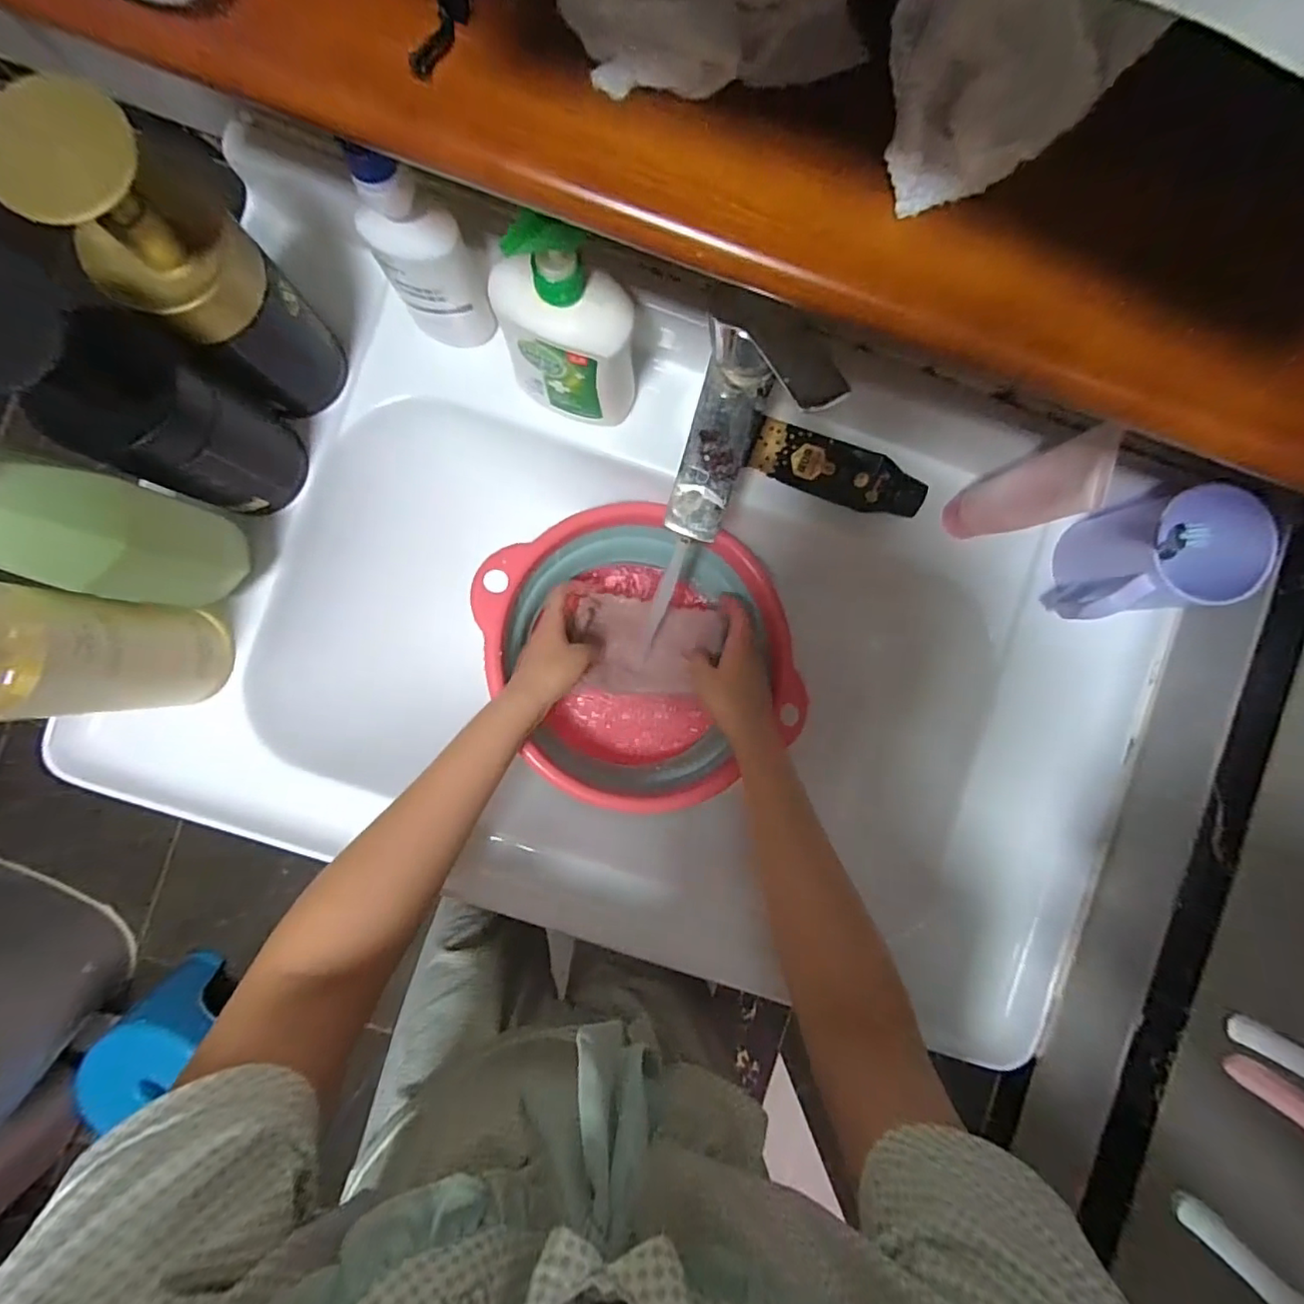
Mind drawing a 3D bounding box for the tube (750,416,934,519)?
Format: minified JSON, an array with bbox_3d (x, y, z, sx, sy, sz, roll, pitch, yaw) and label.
[{"bbox_3d":[0.155,-0.153,0.475,0.139,0.034,0.044,23,89,-3],"label":"tube"}]

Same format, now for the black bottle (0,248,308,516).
[{"bbox_3d":[-0.304,-0.148,0.360,0.061,0.185,0.082,36,88,-2],"label":"black bottle"}]

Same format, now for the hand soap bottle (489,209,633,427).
[{"bbox_3d":[-0.059,-0.213,0.387,0.094,0.154,0.051,10,89,-3],"label":"hand soap bottle"}]

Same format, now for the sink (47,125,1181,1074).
[{"bbox_3d":[0.001,-0.011,0.522,0.802,0.157,0.478,18,89,-3],"label":"sink"}]

